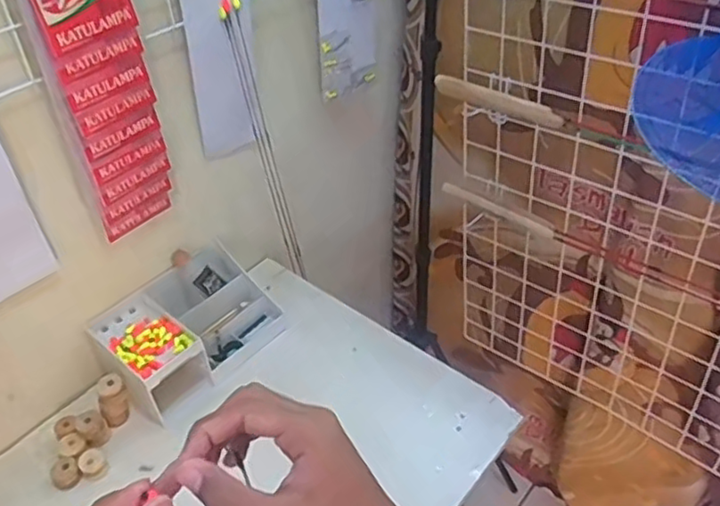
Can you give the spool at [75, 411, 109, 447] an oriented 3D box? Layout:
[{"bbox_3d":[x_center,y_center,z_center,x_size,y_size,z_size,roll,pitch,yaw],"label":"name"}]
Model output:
[{"bbox_3d":[-0.345,0.221,0.833,0.033,0.037,0.039,-28,47,-25],"label":"spool"}]

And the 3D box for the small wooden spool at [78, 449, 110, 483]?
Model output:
[{"bbox_3d":[-0.333,0.265,0.811,0.031,0.021,0.034,-2,42,2],"label":"small wooden spool"}]

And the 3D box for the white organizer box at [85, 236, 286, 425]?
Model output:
[{"bbox_3d":[-0.240,0.101,0.922,0.151,0.097,0.230,31,52,32],"label":"white organizer box"}]

